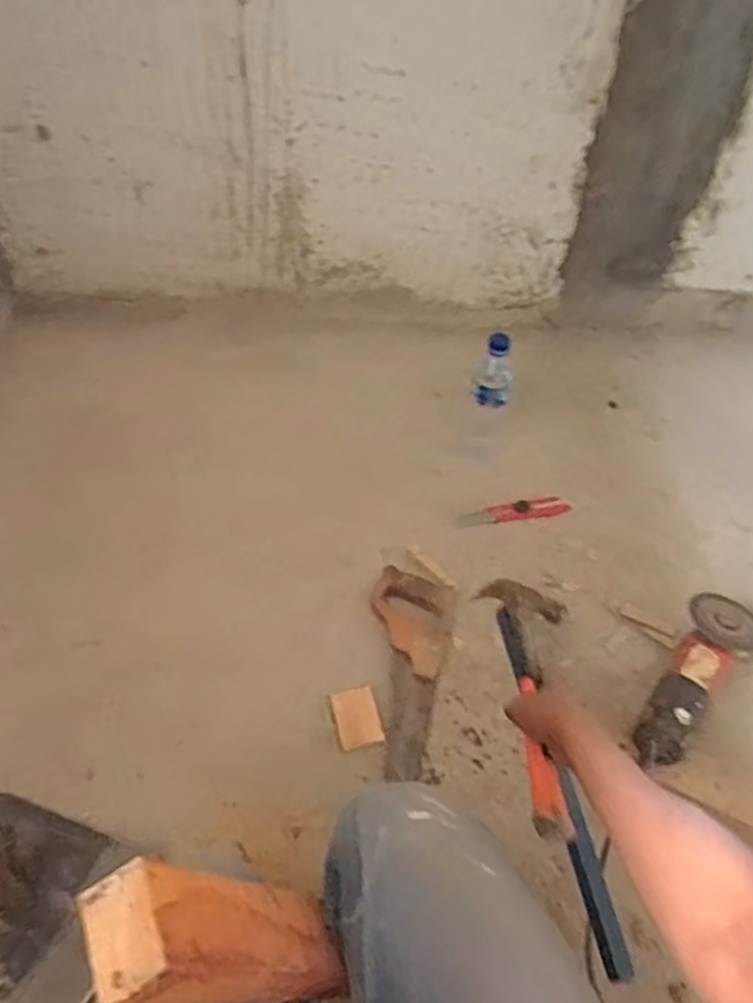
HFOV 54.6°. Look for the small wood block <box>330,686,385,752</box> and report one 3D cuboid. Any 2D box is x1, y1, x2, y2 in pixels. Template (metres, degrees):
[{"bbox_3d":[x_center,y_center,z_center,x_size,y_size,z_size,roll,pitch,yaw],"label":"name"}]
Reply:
[{"bbox_3d":[-0.023,0.267,0.906,0.053,0.005,0.072,-10,50,-13],"label":"small wood block"}]

